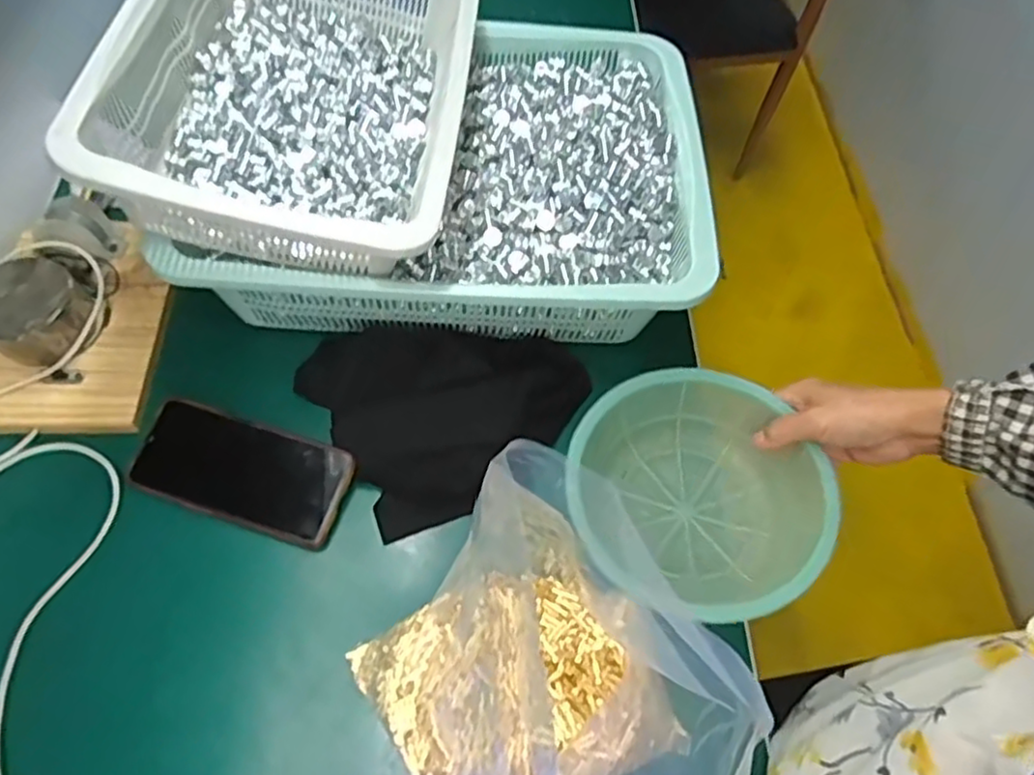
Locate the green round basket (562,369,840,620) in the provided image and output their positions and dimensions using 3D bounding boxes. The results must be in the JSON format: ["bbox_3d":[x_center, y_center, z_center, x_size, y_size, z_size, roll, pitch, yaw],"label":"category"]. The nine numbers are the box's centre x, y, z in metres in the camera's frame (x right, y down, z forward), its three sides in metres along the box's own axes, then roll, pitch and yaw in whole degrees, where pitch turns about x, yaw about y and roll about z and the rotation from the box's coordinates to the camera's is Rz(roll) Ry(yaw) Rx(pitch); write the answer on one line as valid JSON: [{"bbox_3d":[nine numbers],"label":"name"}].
[{"bbox_3d":[0.134,0.080,0.518,0.172,0.078,0.186,-1,63,2],"label":"green round basket"}]

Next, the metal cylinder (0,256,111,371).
[{"bbox_3d":[-0.391,-0.062,0.552,0.078,0.053,0.078,33,69,18],"label":"metal cylinder"}]

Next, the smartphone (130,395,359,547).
[{"bbox_3d":[-0.210,0.063,0.523,0.161,0.006,0.076,18,69,5],"label":"smartphone"}]

